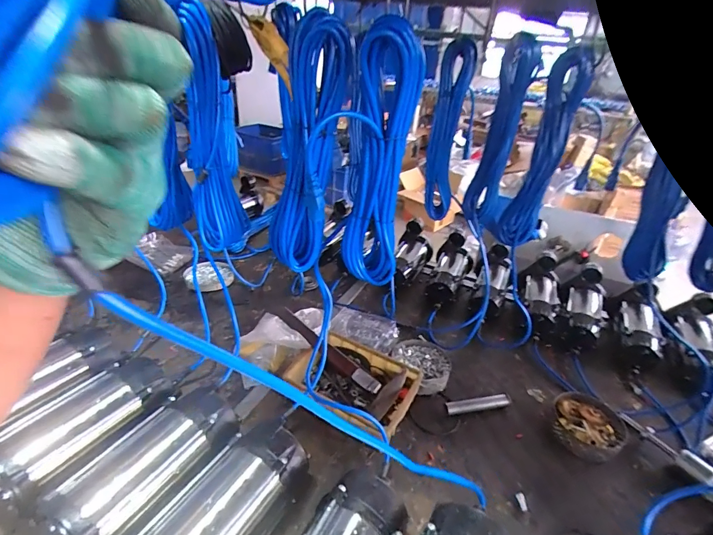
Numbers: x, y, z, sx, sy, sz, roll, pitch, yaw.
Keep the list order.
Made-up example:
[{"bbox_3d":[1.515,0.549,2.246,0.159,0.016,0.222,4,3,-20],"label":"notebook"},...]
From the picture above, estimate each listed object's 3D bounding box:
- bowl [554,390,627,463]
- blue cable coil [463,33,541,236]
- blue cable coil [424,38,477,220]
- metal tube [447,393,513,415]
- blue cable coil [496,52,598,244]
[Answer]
[{"bbox_3d":[0.475,0.322,0.774,0.131,0.045,0.125,4,31,-2],"label":"bowl"},{"bbox_3d":[0.279,-0.241,0.757,0.063,0.363,0.035,10,31,8],"label":"blue cable coil"},{"bbox_3d":[0.182,-0.264,0.777,0.066,0.333,0.073,11,32,10],"label":"blue cable coil"},{"bbox_3d":[0.265,0.296,0.816,0.147,0.026,0.026,-2,32,-12],"label":"metal tube"},{"bbox_3d":[0.354,-0.212,0.725,0.064,0.345,0.054,22,35,26],"label":"blue cable coil"}]

